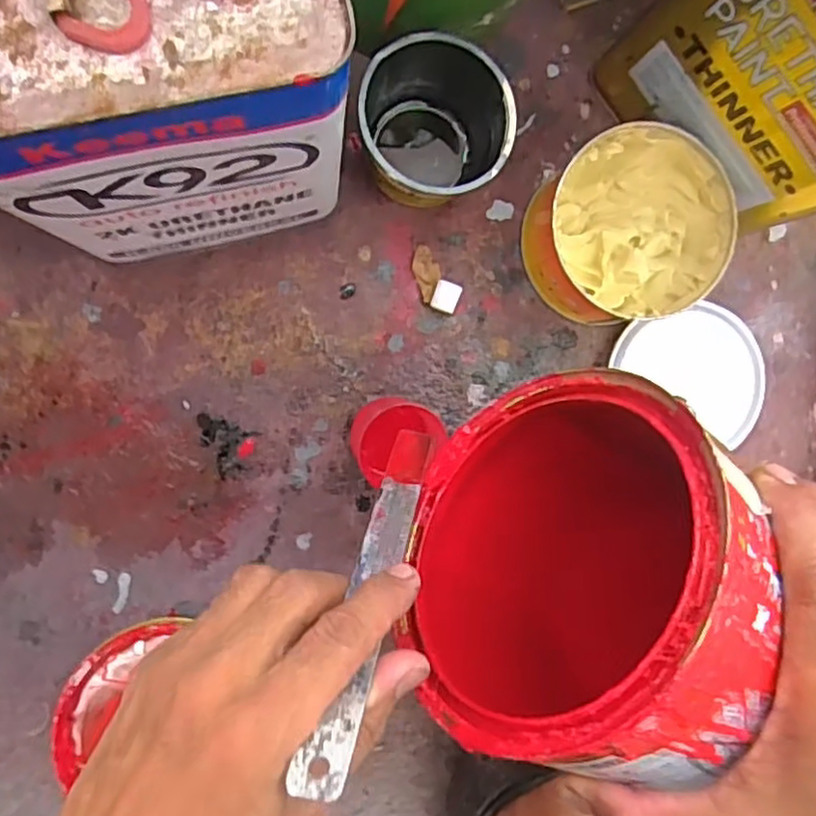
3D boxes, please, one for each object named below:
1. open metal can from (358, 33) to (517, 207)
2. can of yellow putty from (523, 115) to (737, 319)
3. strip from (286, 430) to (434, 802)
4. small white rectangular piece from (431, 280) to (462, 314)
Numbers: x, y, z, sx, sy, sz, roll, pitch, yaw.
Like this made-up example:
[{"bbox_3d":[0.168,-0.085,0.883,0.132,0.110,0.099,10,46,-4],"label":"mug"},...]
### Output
[{"bbox_3d":[0.014,-0.178,0.446,0.093,0.085,0.091,0,91,-7],"label":"open metal can"},{"bbox_3d":[0.150,-0.122,0.473,0.118,0.071,0.120,0,91,-7],"label":"can of yellow putty"},{"bbox_3d":[-0.014,0.071,0.301,0.021,0.194,0.006,3,125,11],"label":"strip"},{"bbox_3d":[0.027,-0.079,0.486,0.019,0.012,0.021,17,89,-7],"label":"small white rectangular piece"}]

